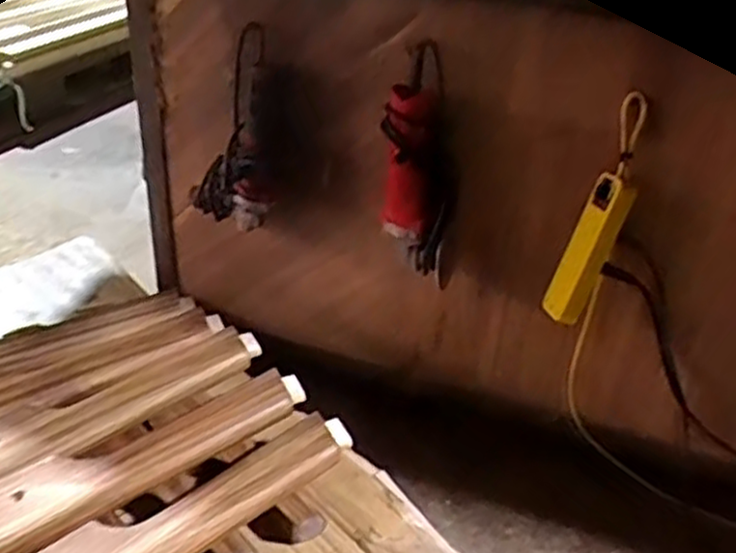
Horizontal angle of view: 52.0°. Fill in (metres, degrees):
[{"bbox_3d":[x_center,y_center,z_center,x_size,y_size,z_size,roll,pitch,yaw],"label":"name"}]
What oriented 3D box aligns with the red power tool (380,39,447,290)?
[{"bbox_3d":[0.071,-0.141,1.045,0.112,0.303,0.106,6,32,3],"label":"red power tool"}]

